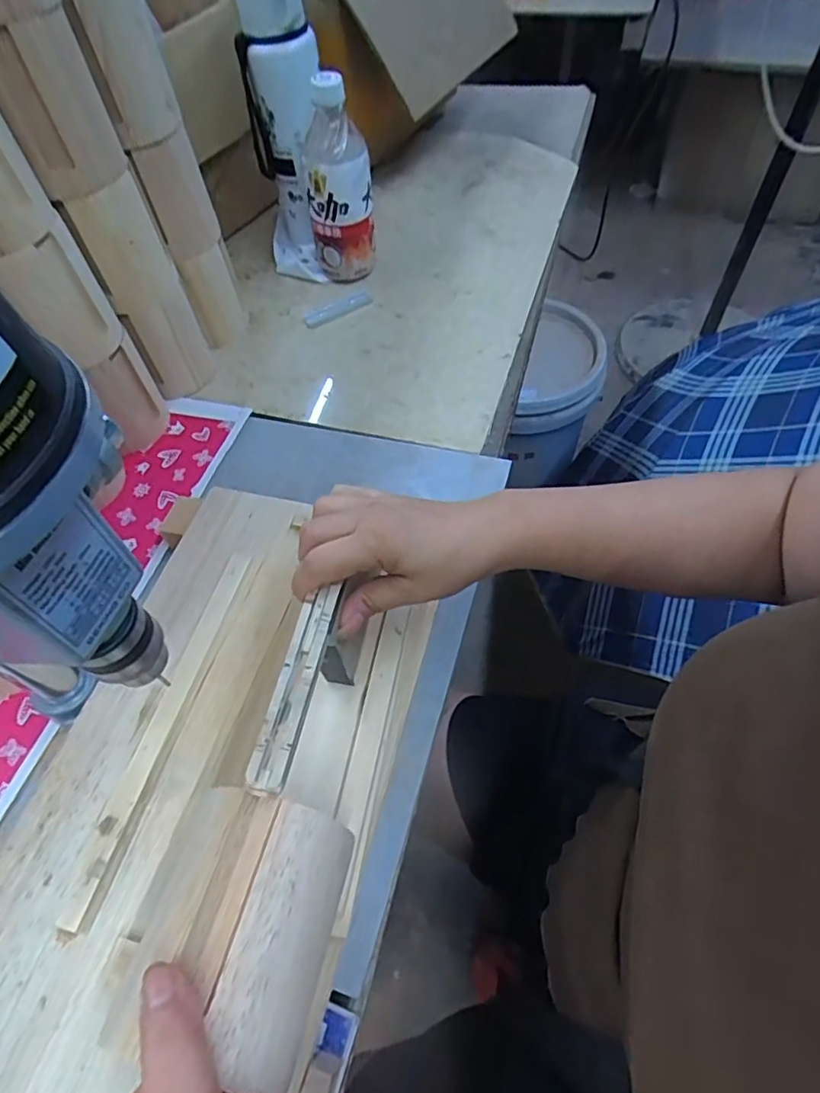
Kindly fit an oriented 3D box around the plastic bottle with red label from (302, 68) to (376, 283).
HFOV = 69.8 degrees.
[{"bbox_3d":[-0.076,-0.373,0.616,0.071,0.184,0.059,-11,56,-3],"label":"plastic bottle with red label"}]

